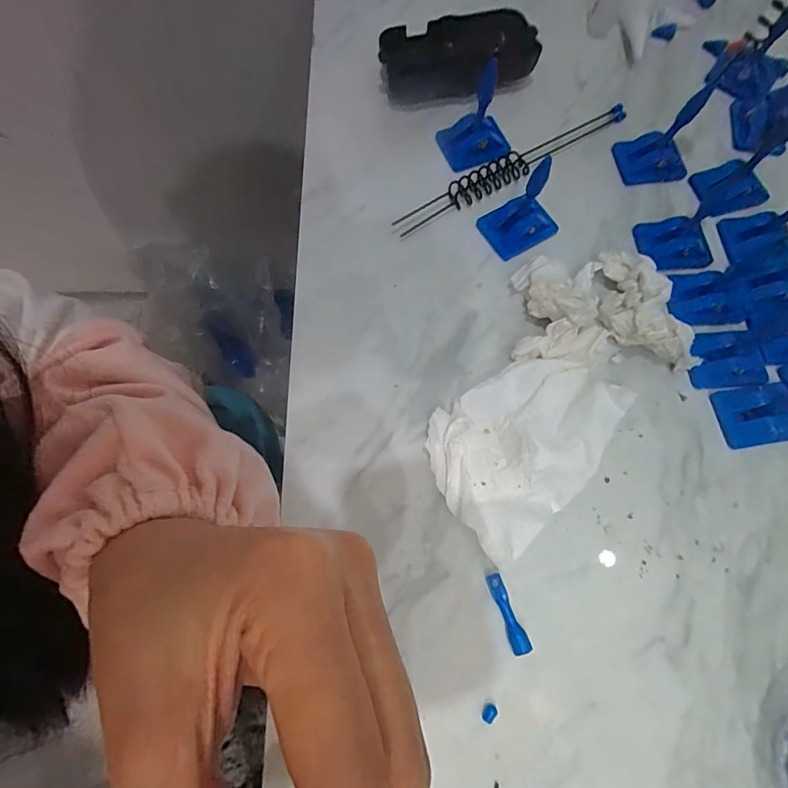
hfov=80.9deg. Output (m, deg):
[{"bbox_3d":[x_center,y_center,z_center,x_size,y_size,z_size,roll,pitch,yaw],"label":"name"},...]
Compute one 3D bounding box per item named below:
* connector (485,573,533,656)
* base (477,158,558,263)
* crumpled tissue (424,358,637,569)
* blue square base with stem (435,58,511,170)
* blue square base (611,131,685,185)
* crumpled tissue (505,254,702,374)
[{"bbox_3d":[0.057,0.109,0.231,0.009,0.005,0.037,-17,74,-6],"label":"connector"},{"bbox_3d":[0.079,-0.113,0.274,0.041,0.051,0.032,-26,75,-8],"label":"base"},{"bbox_3d":[0.072,0.025,0.251,0.107,0.020,0.077,-36,76,-11],"label":"crumpled tissue"},{"bbox_3d":[0.053,-0.170,0.288,0.041,0.047,0.034,-24,74,-8],"label":"blue square base with stem"},{"bbox_3d":[0.171,-0.156,0.306,0.042,0.018,0.029,-2,73,-1],"label":"blue square base"},{"bbox_3d":[0.119,-0.050,0.268,0.097,0.026,0.067,-2,73,-1],"label":"crumpled tissue"}]

